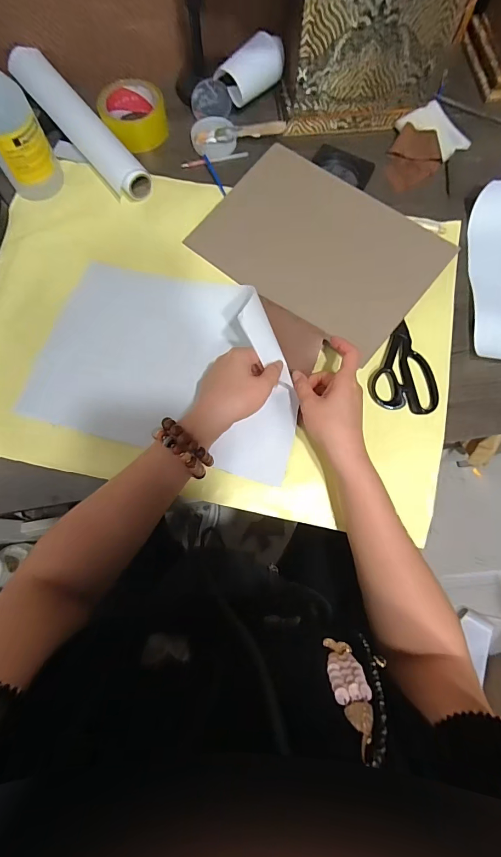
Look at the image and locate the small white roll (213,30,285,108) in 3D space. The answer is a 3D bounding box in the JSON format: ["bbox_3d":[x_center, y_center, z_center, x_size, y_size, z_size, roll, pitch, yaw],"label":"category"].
[{"bbox_3d":[0.003,-0.553,0.588,0.099,0.057,0.065,-38,78,-11],"label":"small white roll"}]

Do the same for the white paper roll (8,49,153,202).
[{"bbox_3d":[-0.264,-0.460,0.580,0.061,0.048,0.311,-38,77,-10],"label":"white paper roll"}]

